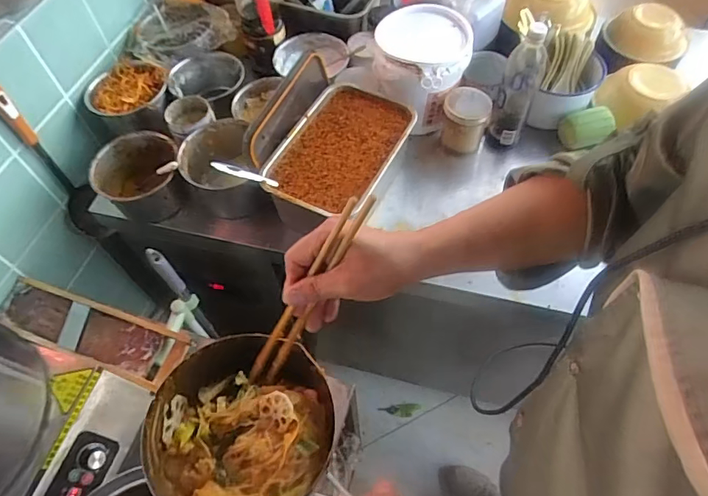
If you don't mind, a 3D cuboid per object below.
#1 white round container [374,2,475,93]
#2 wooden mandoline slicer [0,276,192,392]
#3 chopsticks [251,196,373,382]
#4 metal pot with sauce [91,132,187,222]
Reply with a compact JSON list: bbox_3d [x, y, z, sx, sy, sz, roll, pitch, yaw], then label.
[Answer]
[{"bbox_3d":[0.129,-0.375,0.889,0.171,0.051,0.172,-1,59,2],"label":"white round container"},{"bbox_3d":[-0.469,0.140,0.851,0.395,0.049,0.110,17,61,12],"label":"wooden mandoline slicer"},{"bbox_3d":[-0.050,0.055,0.477,0.035,0.286,0.019,-10,53,-41],"label":"chopsticks"},{"bbox_3d":[-0.398,-0.128,0.909,0.153,0.099,0.153,-1,59,2],"label":"metal pot with sauce"}]

